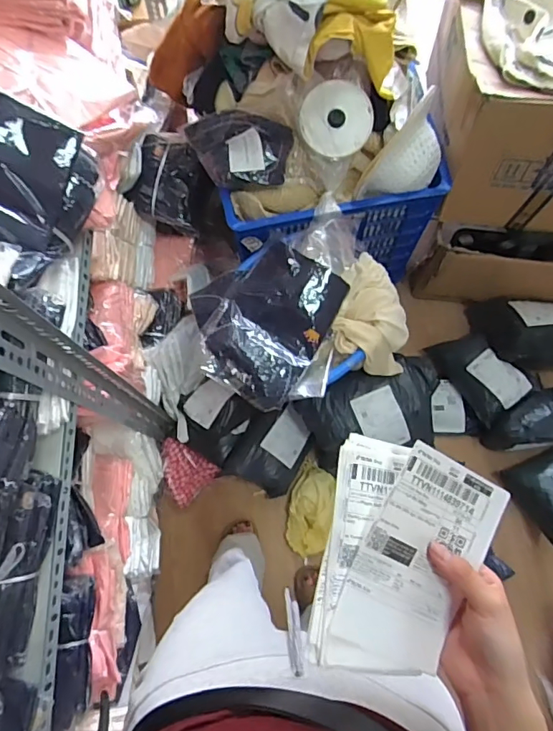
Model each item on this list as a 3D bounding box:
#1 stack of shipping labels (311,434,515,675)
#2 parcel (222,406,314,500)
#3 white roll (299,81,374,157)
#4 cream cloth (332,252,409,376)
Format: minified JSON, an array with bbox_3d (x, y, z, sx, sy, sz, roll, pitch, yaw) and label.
[{"bbox_3d":[0.099,0.147,0.373,0.132,0.031,0.160,17,84,-16],"label":"stack of shipping labels"},{"bbox_3d":[-0.010,0.214,1.248,0.183,0.088,0.221,28,76,9],"label":"parcel"},{"bbox_3d":[0.128,-0.508,0.990,0.149,0.040,0.139,-3,103,-14],"label":"white roll"},{"bbox_3d":[0.199,-0.100,1.060,0.169,0.102,0.268,-11,91,-6],"label":"cream cloth"}]

